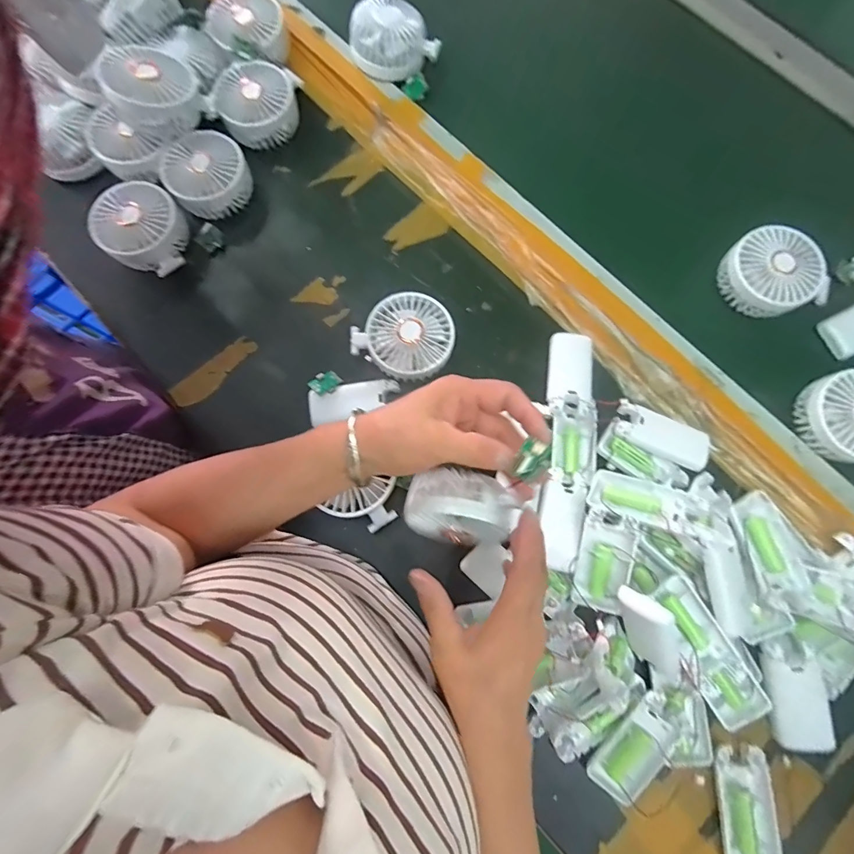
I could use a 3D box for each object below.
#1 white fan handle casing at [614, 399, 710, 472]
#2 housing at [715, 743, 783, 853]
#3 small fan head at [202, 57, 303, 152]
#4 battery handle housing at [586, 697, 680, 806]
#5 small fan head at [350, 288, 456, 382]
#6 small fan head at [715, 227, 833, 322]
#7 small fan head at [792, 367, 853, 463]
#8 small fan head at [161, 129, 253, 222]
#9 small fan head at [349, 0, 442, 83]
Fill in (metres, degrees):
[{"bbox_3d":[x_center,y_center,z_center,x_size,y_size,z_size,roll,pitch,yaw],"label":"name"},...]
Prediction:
[{"bbox_3d":[0.240,0.008,0.431,0.094,0.020,0.042,25,80,5],"label":"white fan handle casing"},{"bbox_3d":[0.279,0.333,0.363,0.046,0.012,0.097,3,79,1],"label":"housing"},{"bbox_3d":[-0.196,-0.376,0.490,0.086,0.046,0.094,11,79,3],"label":"small fan head"},{"bbox_3d":[0.178,0.281,0.361,0.044,0.023,0.079,38,81,7],"label":"battery handle housing"},{"bbox_3d":[-0.020,-0.091,0.434,0.094,0.047,0.087,0,78,0],"label":"small fan head"},{"bbox_3d":[0.358,-0.158,0.432,0.084,0.036,0.094,-37,81,-7],"label":"small fan head"},{"bbox_3d":[0.414,-0.011,0.405,0.082,0.034,0.084,-12,79,-2],"label":"small fan head"},{"bbox_3d":[-0.246,-0.280,0.472,0.084,0.047,0.083,0,78,0],"label":"small fan head"},{"bbox_3d":[-0.042,-0.457,0.498,0.084,0.054,0.081,0,78,0],"label":"small fan head"}]

